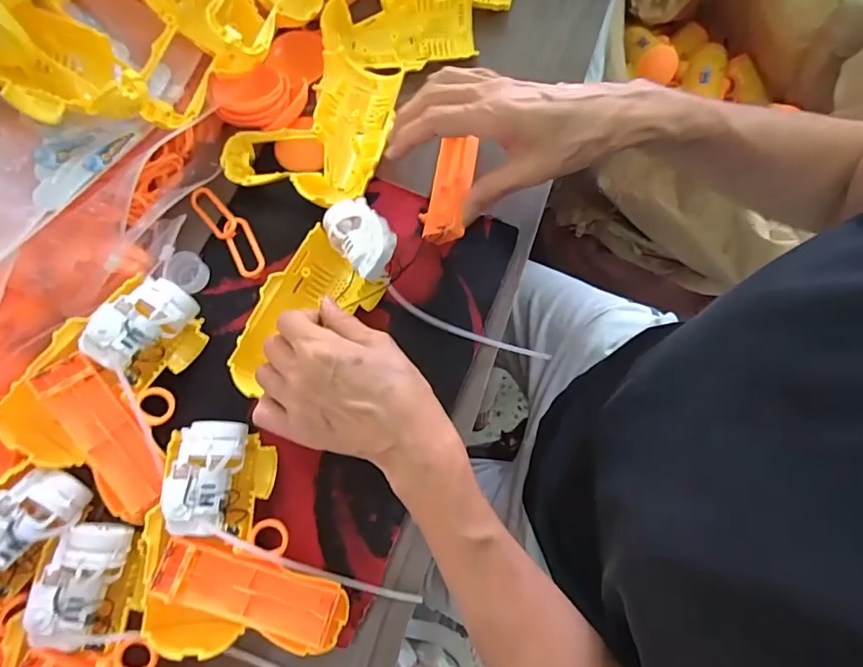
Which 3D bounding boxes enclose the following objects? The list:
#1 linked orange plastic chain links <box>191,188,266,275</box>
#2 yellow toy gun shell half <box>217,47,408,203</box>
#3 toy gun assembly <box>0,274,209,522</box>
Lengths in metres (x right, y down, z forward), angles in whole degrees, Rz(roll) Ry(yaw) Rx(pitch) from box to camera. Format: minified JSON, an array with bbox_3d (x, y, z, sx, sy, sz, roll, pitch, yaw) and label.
[{"bbox_3d":[-0.164,-0.085,0.395,0.027,0.008,0.094,-37,78,-9],"label":"linked orange plastic chain links"},{"bbox_3d":[-0.096,-0.176,0.402,0.124,0.037,0.129,11,75,2],"label":"yellow toy gun shell half"},{"bbox_3d":[-0.218,0.037,0.330,0.088,0.048,0.158,9,75,2],"label":"toy gun assembly"}]

